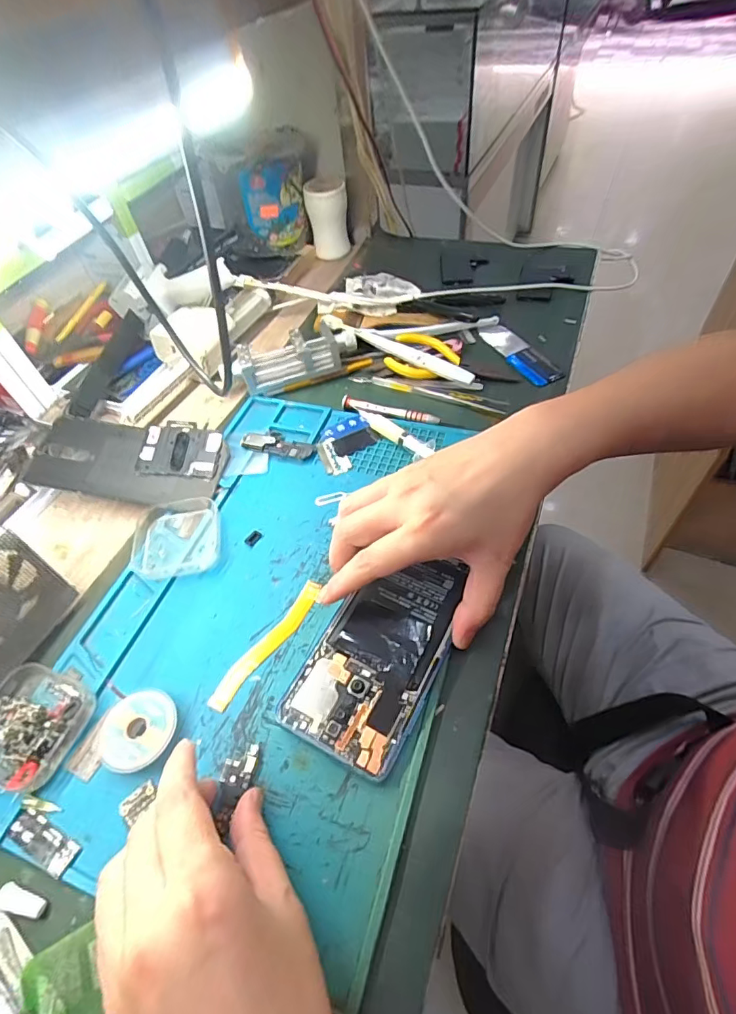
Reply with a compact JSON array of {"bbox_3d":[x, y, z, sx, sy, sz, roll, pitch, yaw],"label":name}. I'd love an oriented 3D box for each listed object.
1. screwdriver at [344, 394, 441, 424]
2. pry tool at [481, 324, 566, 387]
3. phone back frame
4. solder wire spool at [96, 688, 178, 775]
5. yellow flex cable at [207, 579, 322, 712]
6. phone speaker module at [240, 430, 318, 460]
[{"bbox_3d":[0.020,-0.089,0.449,0.094,0.009,0.012,13,55,15],"label":"screwdriver"},{"bbox_3d":[0.153,-0.155,0.488,0.035,0.005,0.106,-23,54,-12],"label":"pry tool"},{"bbox_3d":[-0.204,-0.041,0.419,0.155,0.008,0.078,6,62,0],"label":"phone back frame"},{"bbox_3d":[-0.136,0.135,0.290,0.045,0.013,0.042,-3,52,3],"label":"solder wire spool"},{"bbox_3d":[-0.067,0.090,0.323,0.016,0.005,0.100,30,61,25],"label":"yellow flex cable"},{"bbox_3d":[-0.081,-0.057,0.437,0.069,0.005,0.026,10,54,13],"label":"phone speaker module"}]

